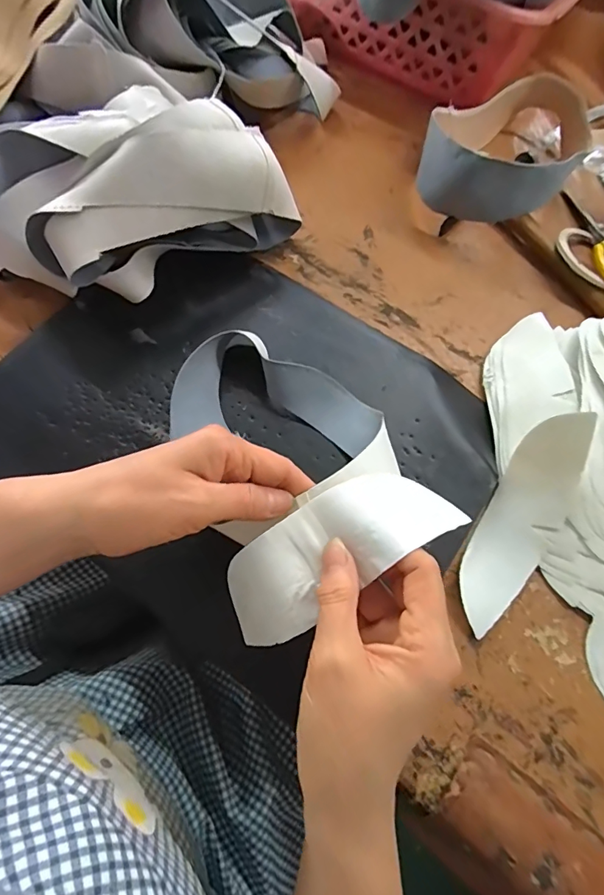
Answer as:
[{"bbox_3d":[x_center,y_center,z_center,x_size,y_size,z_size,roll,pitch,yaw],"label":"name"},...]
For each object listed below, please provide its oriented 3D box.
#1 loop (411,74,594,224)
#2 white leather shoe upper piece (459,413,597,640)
[{"bbox_3d":[0.230,-0.339,0.521,0.168,0.080,0.217,26,69,8],"label":"loop"},{"bbox_3d":[0.182,0.061,0.373,0.056,0.036,0.180,26,92,8],"label":"white leather shoe upper piece"}]

